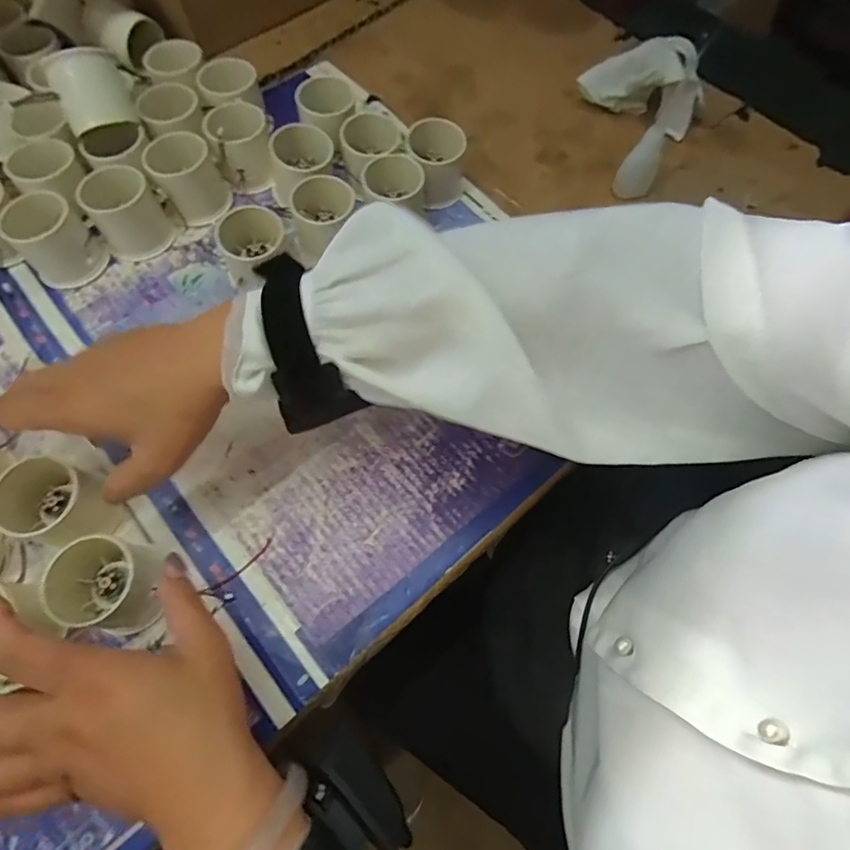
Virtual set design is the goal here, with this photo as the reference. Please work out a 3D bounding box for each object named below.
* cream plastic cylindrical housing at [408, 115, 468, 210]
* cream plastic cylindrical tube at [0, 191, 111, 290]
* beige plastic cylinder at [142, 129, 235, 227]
[{"bbox_3d":[0.011,-0.234,0.454,0.051,0.058,0.056,1,68,-2],"label":"cream plastic cylindrical housing"},{"bbox_3d":[-0.287,-0.143,0.396,0.052,0.055,0.050,1,68,-2],"label":"cream plastic cylindrical tube"},{"bbox_3d":[-0.198,-0.210,0.429,0.055,0.053,0.068,-30,73,-14],"label":"beige plastic cylinder"}]

